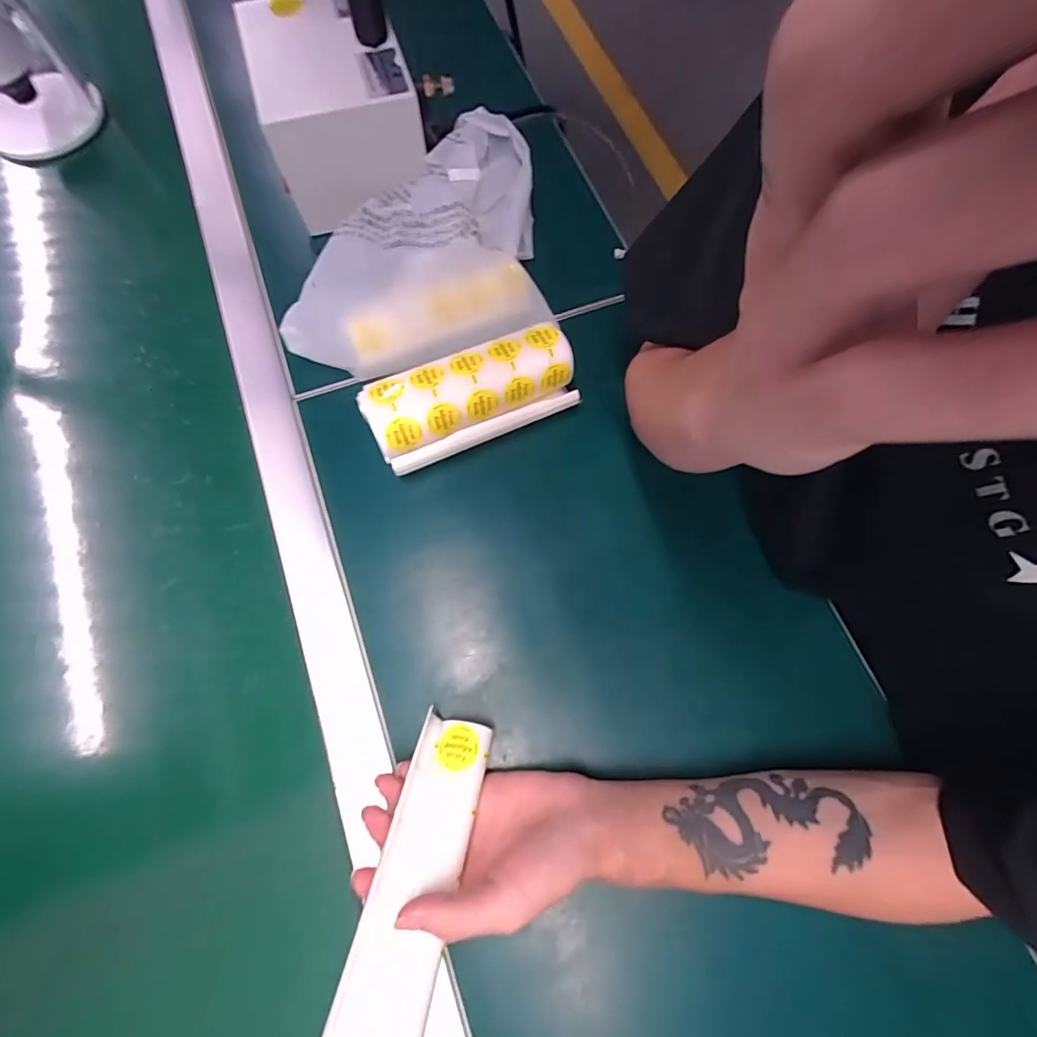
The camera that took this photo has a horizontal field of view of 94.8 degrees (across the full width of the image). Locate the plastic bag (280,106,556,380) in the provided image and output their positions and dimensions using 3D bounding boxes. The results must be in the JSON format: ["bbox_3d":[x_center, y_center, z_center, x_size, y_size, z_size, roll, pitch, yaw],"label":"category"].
[{"bbox_3d":[-0.094,-0.259,0.438,0.225,0.049,0.247,-7,74,-2],"label":"plastic bag"}]

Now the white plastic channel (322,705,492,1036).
[{"bbox_3d":[-0.056,0.197,0.268,0.045,0.019,0.161,12,49,4],"label":"white plastic channel"}]

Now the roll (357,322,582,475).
[{"bbox_3d":[-0.037,-0.100,0.383,0.165,0.051,0.075,-26,76,-7],"label":"roll"}]

